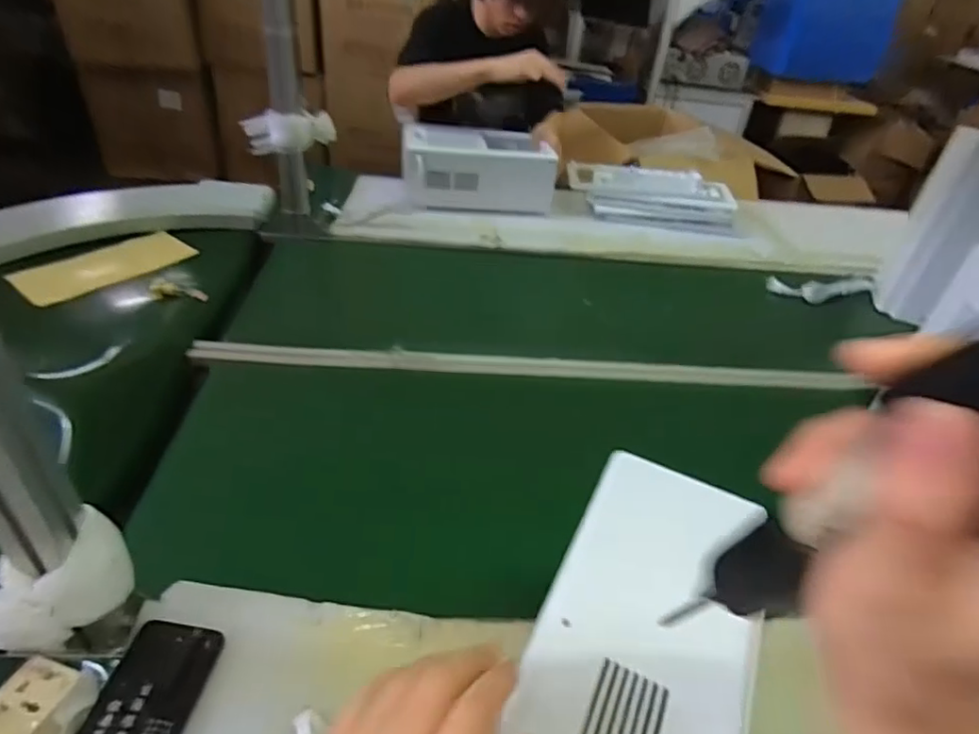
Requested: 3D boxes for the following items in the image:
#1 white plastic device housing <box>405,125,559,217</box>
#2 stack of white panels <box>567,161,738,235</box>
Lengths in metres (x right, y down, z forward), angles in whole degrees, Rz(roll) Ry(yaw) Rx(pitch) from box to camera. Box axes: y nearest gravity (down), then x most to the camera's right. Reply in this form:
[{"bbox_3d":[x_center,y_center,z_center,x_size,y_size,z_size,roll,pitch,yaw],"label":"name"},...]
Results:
[{"bbox_3d":[-0.029,-0.471,1.402,0.343,0.145,0.189,2,37,-7],"label":"white plastic device housing"},{"bbox_3d":[0.407,-0.438,1.473,0.420,0.083,0.197,10,37,4],"label":"stack of white panels"}]

